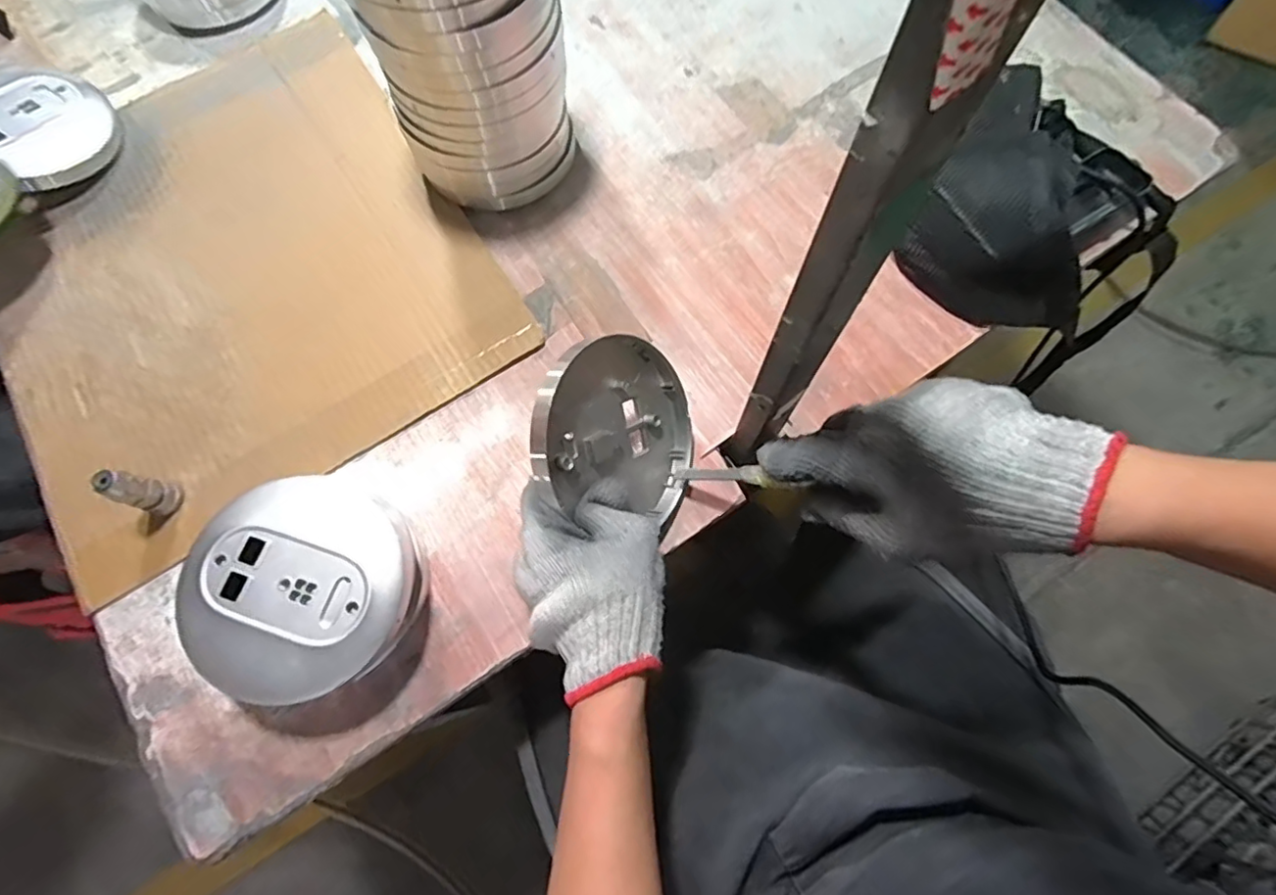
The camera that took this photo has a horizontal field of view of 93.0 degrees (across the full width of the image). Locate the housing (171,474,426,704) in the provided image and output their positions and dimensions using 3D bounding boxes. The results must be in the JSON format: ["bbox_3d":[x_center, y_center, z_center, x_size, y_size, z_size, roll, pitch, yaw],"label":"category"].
[{"bbox_3d":[-0.214,0.091,0.397,0.130,0.065,0.134,0,71,1],"label":"housing"}]

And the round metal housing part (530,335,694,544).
[{"bbox_3d":[-0.011,-0.014,0.411,0.126,0.021,0.115,4,84,-42],"label":"round metal housing part"}]

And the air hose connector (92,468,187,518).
[{"bbox_3d":[-0.350,0.031,0.426,0.019,0.058,0.023,7,72,3],"label":"air hose connector"}]

